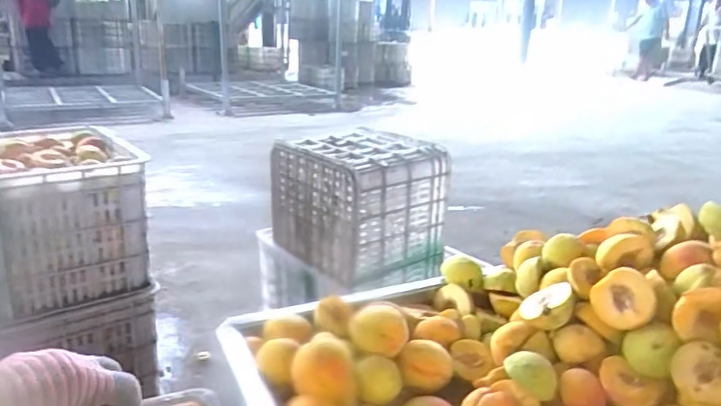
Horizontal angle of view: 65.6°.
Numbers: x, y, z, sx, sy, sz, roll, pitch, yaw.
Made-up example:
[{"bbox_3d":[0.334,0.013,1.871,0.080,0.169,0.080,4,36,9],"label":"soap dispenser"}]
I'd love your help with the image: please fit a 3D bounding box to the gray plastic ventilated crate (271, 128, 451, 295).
[{"bbox_3d":[-0.010,-0.006,1.345,0.292,0.267,0.328,-15,25,-41],"label":"gray plastic ventilated crate"}]

